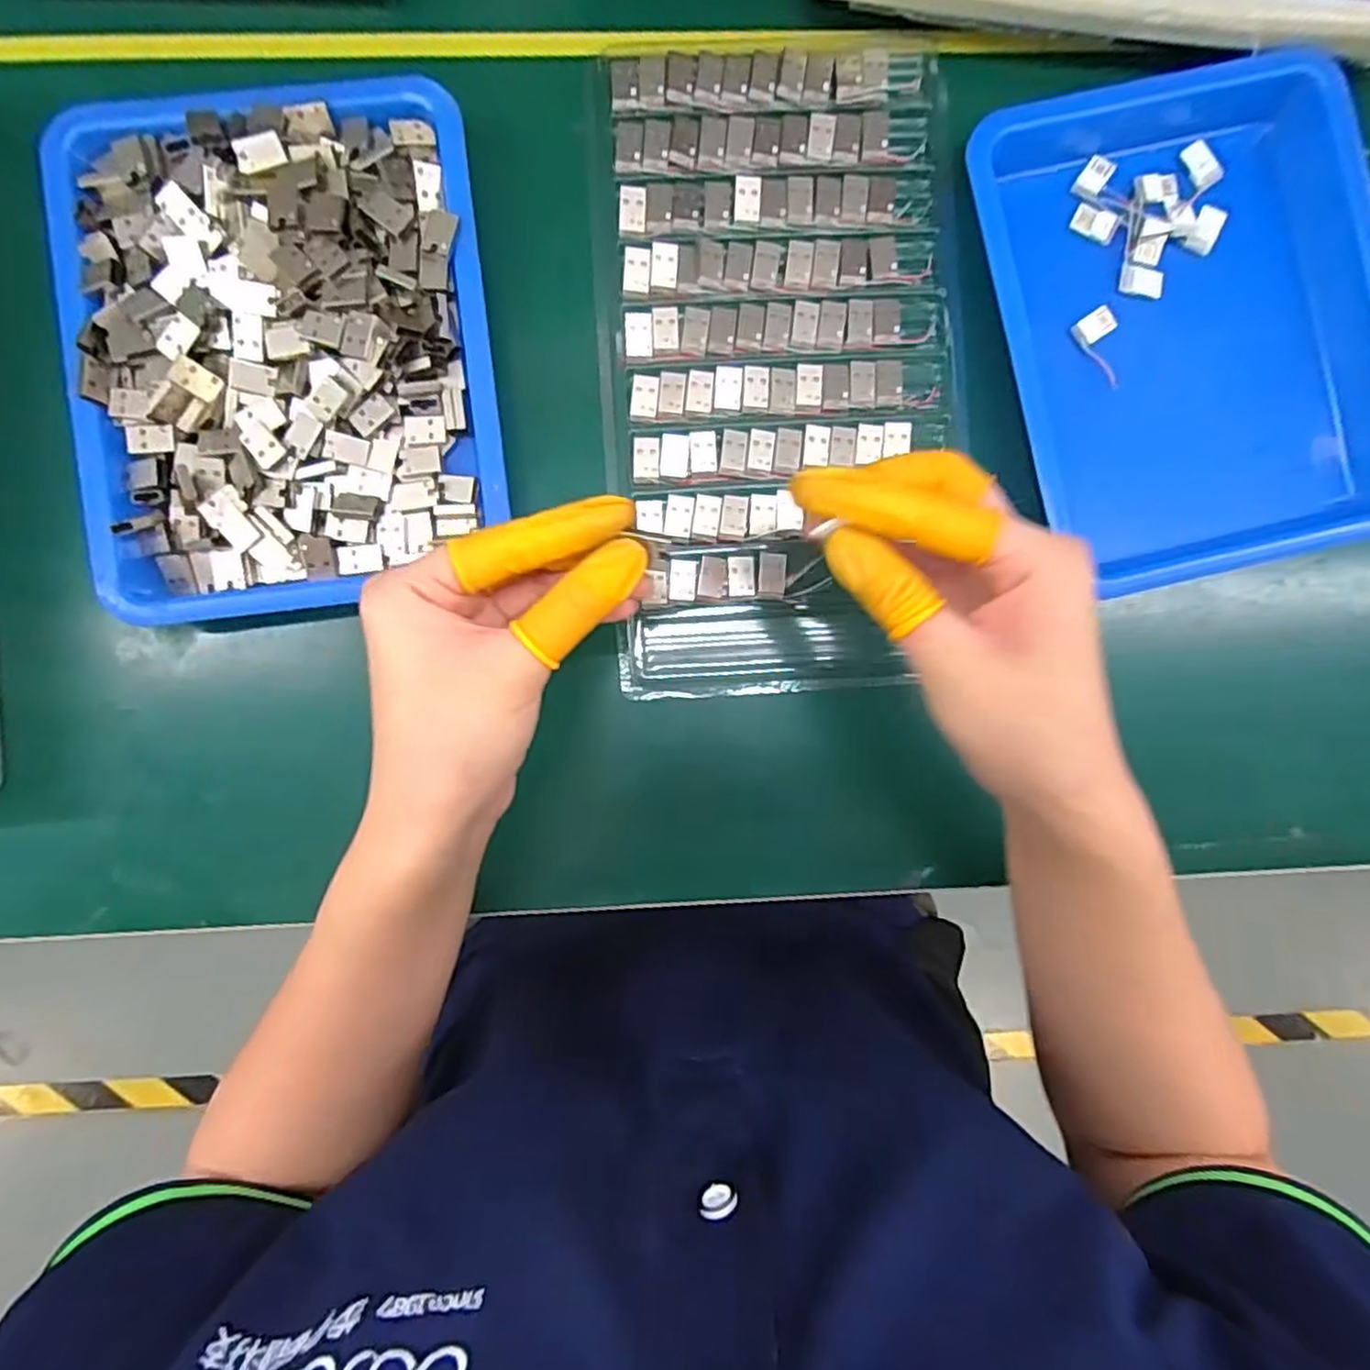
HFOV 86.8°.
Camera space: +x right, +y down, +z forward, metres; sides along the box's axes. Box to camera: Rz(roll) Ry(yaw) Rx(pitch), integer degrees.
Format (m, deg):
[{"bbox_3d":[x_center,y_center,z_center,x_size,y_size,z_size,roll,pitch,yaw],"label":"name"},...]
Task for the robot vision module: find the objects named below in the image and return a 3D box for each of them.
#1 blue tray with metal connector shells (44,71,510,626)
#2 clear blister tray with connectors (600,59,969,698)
[{"bbox_3d":[-0.170,-0.140,0.309,0.172,0.033,0.216,-7,91,-2],"label":"blue tray with metal connector shells"},{"bbox_3d":[0.044,-0.142,0.328,0.159,0.012,0.284,-4,91,-2],"label":"clear blister tray with connectors"}]

